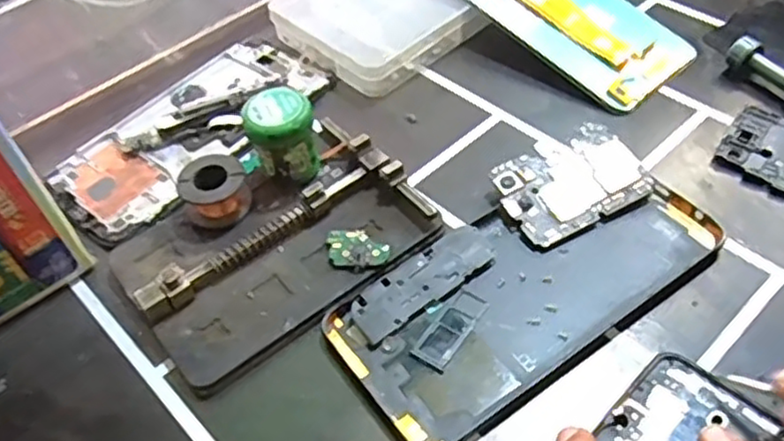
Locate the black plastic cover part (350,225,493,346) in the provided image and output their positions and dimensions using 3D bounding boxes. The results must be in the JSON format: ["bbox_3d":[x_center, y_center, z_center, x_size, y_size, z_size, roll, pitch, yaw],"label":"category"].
[{"bbox_3d":[0.013,0.025,0.294,0.066,0.004,0.022,-32,66,-17],"label":"black plastic cover part"}]

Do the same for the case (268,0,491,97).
[{"bbox_3d":[0.021,-0.148,0.433,0.177,0.031,0.106,-38,56,-24],"label":"case"}]

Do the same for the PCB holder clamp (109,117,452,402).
[{"bbox_3d":[-0.052,0.007,0.311,0.124,0.020,0.089,-33,54,-21],"label":"PCB holder clamp"}]

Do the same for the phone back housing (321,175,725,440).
[{"bbox_3d":[0.057,0.026,0.294,0.161,0.006,0.071,-30,53,-19],"label":"phone back housing"}]

